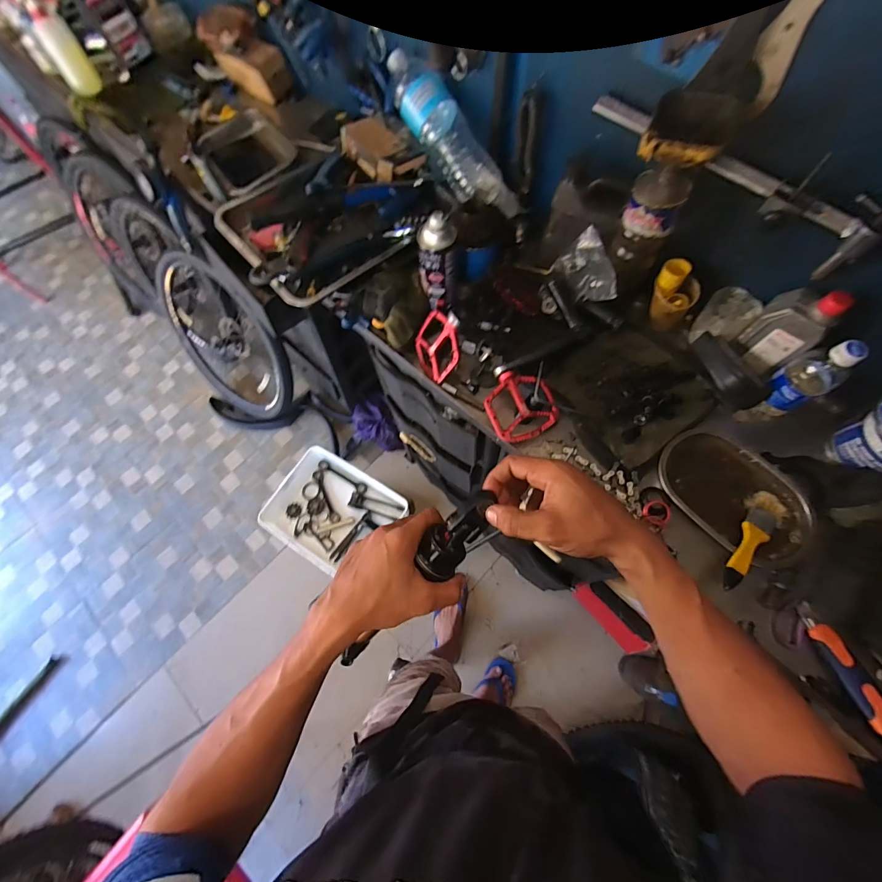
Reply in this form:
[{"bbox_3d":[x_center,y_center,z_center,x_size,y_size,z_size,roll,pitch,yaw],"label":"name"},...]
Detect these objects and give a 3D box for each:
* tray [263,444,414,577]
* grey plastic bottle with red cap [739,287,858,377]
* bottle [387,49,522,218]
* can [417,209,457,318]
[{"bbox_3d":[-0.289,0.193,1.056,0.323,0.062,0.264,30,73,14],"label":"tray"},{"bbox_3d":[0.508,-0.164,0.590,0.056,0.153,0.089,-15,68,-3],"label":"grey plastic bottle with red cap"},{"bbox_3d":[0.017,-0.575,0.757,0.096,0.072,0.361,-42,99,-14],"label":"bottle"},{"bbox_3d":[-0.003,-0.299,0.677,0.071,0.165,0.053,-5,68,1],"label":"can"}]

